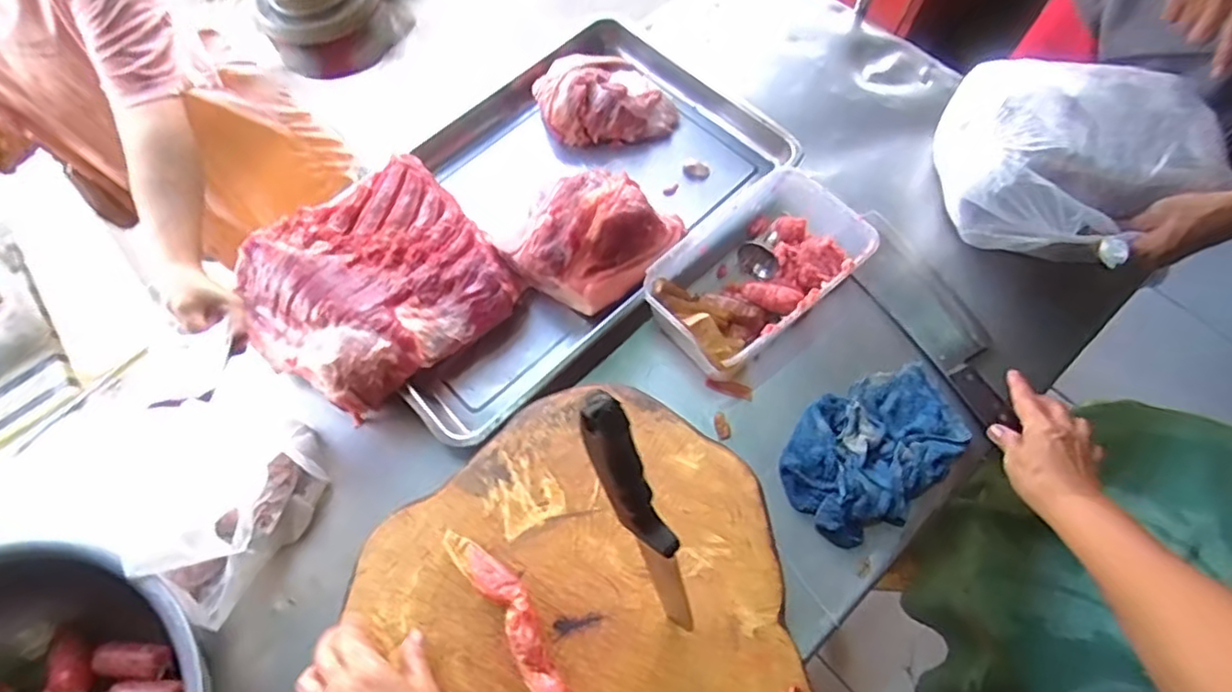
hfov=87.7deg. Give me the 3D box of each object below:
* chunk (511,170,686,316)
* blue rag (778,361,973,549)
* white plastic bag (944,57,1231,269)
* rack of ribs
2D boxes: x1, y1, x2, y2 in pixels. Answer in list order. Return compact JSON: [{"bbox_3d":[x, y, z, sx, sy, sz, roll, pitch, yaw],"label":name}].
[{"bbox_3d":[-0.023,-0.137,0.784,0.167,0.087,0.169,26,68,12],"label":"chunk"},{"bbox_3d":[0.283,0.106,0.702,0.213,0.030,0.137,-37,70,-15],"label":"blue rag"},{"bbox_3d":[0.540,-0.205,0.769,0.257,0.139,0.240,5,66,4],"label":"white plastic bag"},{"bbox_3d":[-0.292,-0.079,0.769,0.272,0.061,0.295,42,73,18],"label":"rack of ribs"}]

